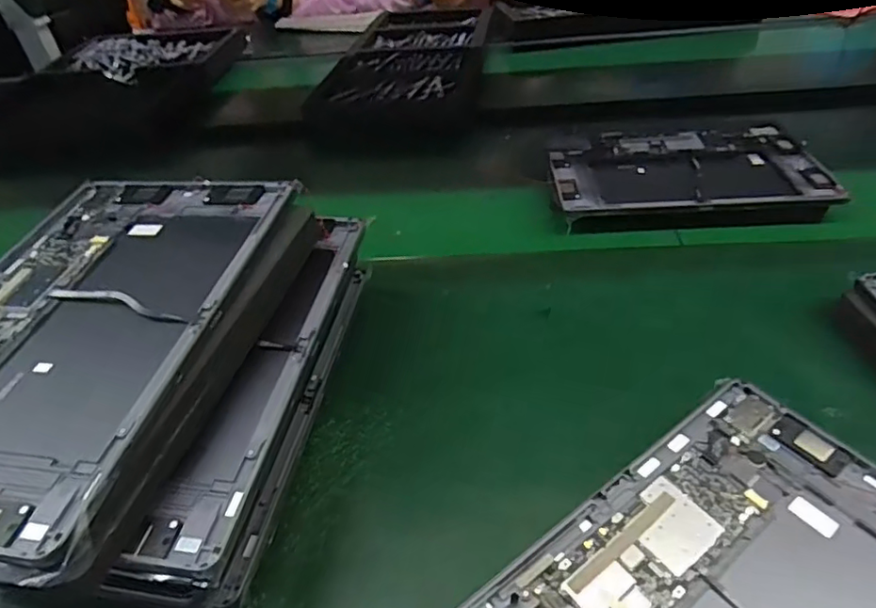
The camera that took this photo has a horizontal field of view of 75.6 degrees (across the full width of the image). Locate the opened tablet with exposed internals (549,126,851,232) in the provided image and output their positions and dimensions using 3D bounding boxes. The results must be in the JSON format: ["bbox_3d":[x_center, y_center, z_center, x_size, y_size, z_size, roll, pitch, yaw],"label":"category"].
[{"bbox_3d":[0.237,-0.127,0.555,0.246,0.025,0.153,-2,41,5],"label":"opened tablet with exposed internals"}]

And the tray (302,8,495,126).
[{"bbox_3d":[-0.033,-0.386,0.889,0.213,0.055,0.494,0,40,8],"label":"tray"}]

